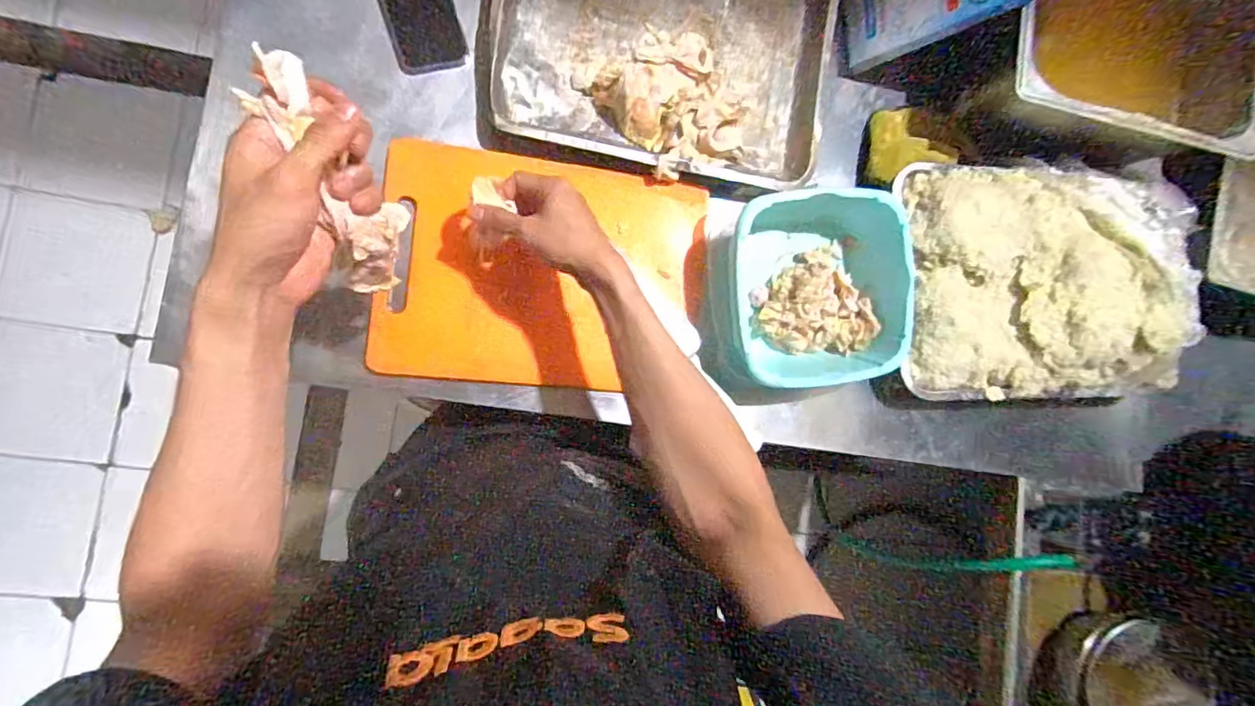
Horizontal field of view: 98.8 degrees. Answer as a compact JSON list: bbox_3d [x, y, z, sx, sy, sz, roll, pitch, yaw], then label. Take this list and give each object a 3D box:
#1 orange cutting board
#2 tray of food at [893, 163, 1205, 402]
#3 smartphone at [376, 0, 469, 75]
[{"bbox_3d":[-0.087,-0.088,0.594,0.344,0.028,0.250,6,89,-11],"label":"orange cutting board"},{"bbox_3d":[0.499,-0.090,0.636,0.332,0.059,0.289,0,87,-10],"label":"tray of food"},{"bbox_3d":[-0.233,-0.385,0.591,0.077,0.008,0.149,-17,90,-10],"label":"smartphone"}]

